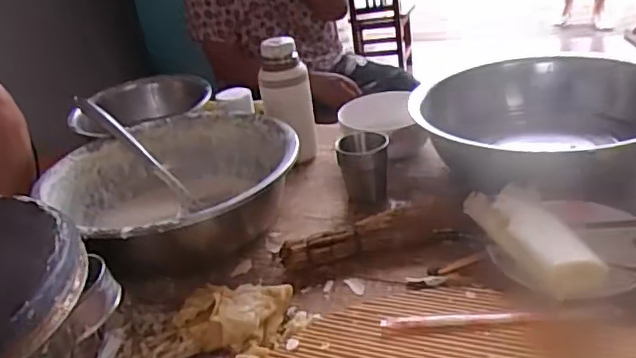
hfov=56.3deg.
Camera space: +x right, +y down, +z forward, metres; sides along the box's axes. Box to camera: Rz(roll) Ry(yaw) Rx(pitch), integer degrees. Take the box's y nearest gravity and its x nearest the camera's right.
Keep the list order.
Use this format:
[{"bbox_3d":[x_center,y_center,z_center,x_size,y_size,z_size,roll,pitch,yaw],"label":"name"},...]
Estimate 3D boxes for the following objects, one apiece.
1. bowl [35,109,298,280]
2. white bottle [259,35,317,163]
[{"bbox_3d":[-0.197,0.015,0.849,0.322,0.110,0.335,-6,25,3],"label":"bowl"},{"bbox_3d":[-0.051,-0.132,0.989,0.063,0.192,0.067,15,34,39],"label":"white bottle"}]

